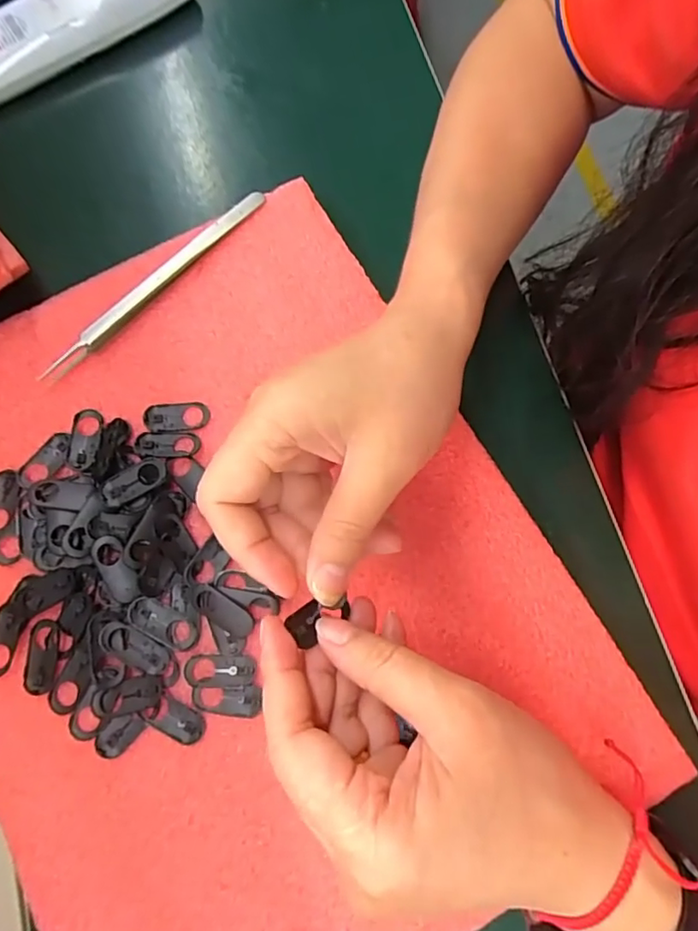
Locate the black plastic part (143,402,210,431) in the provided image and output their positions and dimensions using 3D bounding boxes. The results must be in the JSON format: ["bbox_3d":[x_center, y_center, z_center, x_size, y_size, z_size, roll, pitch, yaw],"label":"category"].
[{"bbox_3d":[-0.085,-0.024,0.280,0.032,0.004,0.014,-5,75,0],"label":"black plastic part"}]

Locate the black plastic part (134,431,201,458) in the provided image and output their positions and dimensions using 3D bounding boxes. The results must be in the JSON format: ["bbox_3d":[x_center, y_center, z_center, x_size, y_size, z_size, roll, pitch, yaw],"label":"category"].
[{"bbox_3d":[-0.089,-0.010,0.275,0.031,0.004,0.013,1,76,2],"label":"black plastic part"}]

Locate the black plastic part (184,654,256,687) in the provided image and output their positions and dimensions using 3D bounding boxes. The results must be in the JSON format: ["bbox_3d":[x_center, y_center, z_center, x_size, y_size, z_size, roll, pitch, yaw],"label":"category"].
[{"bbox_3d":[-0.057,0.090,0.250,0.030,0.004,0.014,-1,75,1],"label":"black plastic part"}]

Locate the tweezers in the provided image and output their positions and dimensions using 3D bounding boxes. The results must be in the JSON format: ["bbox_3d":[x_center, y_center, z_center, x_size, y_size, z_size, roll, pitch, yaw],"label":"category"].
[{"bbox_3d":[-0.099,-0.096,0.296,0.012,0.011,0.148,43,80,11],"label":"tweezers"}]

